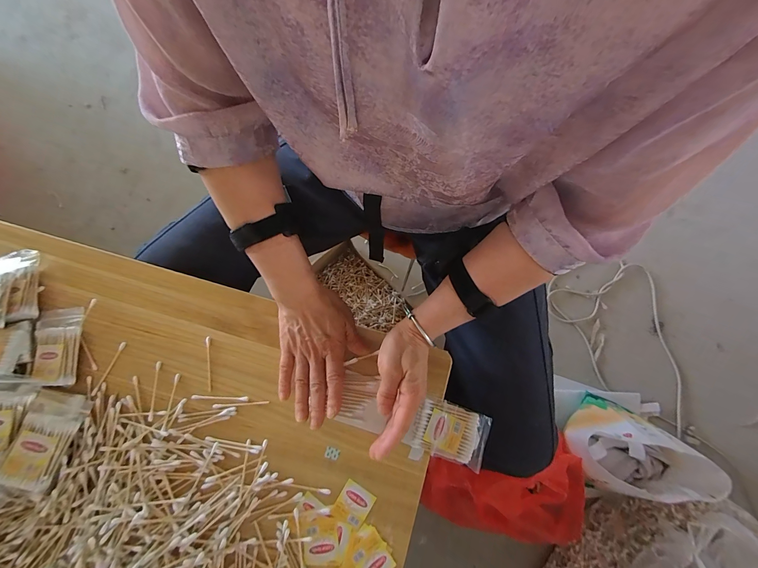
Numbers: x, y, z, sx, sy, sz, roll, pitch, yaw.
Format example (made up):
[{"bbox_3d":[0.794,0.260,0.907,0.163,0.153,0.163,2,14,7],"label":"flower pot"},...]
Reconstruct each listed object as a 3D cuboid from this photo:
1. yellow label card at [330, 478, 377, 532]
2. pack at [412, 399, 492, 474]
[{"bbox_3d":[-0.031,0.267,0.388,0.040,0.004,0.042,31,80,7],"label":"yellow label card"},{"bbox_3d":[0.093,0.186,0.402,0.090,0.011,0.065,21,79,5],"label":"pack"}]

